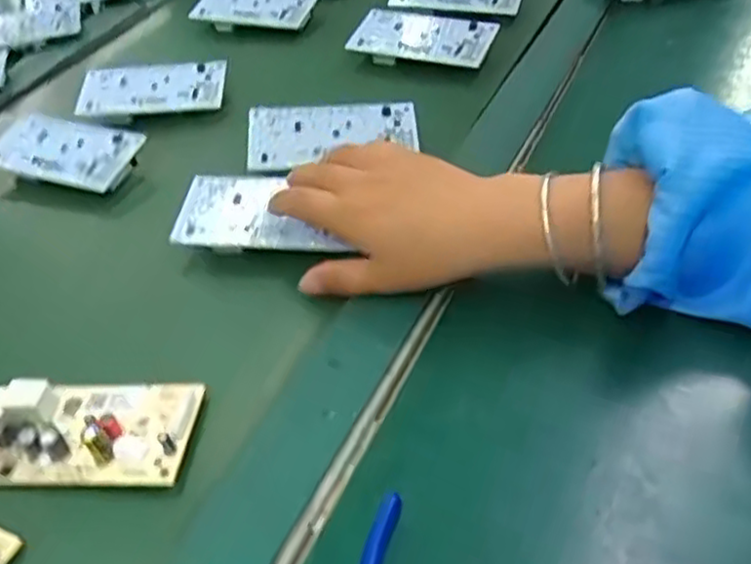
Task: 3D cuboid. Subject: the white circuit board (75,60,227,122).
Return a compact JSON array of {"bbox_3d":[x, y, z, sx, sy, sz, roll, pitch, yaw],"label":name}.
[{"bbox_3d":[-0.179,-0.154,0.569,0.114,0.008,0.058,-3,56,3],"label":"white circuit board"}]

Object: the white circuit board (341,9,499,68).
[{"bbox_3d":[0.036,-0.196,0.572,0.109,0.012,0.052,14,65,20],"label":"white circuit board"}]

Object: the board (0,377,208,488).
[{"bbox_3d":[-0.142,0.067,0.339,0.110,0.018,0.056,1,45,8],"label":"board"}]

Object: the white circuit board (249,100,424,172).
[{"bbox_3d":[-0.029,-0.100,0.480,0.112,0.006,0.054,-4,61,0],"label":"white circuit board"}]

